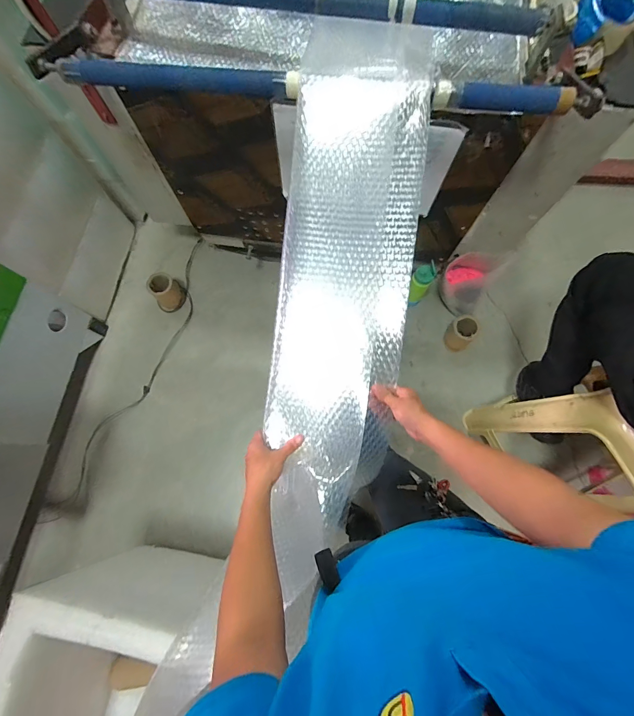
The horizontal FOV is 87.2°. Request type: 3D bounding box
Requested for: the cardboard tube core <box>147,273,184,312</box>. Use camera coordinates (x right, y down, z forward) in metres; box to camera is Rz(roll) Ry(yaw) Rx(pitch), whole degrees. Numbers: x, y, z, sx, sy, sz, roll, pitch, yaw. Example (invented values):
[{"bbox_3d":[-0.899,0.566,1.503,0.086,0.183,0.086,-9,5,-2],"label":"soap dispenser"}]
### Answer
[{"bbox_3d":[-0.598,-0.262,1.318,0.111,0.152,0.091,-37,78,-9],"label":"cardboard tube core"}]

